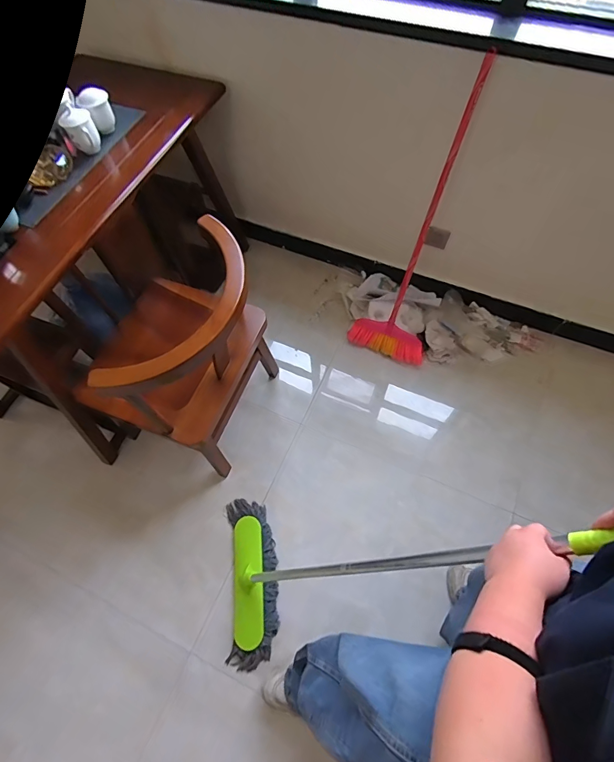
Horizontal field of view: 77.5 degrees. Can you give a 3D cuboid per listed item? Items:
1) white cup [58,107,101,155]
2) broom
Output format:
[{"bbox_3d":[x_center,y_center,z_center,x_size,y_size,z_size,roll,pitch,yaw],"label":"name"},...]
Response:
[{"bbox_3d":[-0.607,-0.672,1.034,0.076,0.097,0.073,-2,62,3],"label":"white cup"},{"bbox_3d":[0.384,-0.441,1.222,0.279,0.906,0.122,28,44,15],"label":"broom"}]

